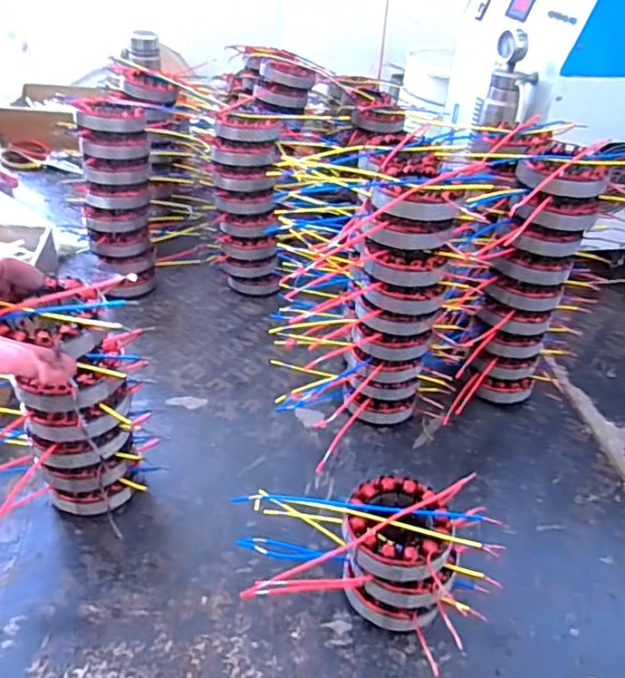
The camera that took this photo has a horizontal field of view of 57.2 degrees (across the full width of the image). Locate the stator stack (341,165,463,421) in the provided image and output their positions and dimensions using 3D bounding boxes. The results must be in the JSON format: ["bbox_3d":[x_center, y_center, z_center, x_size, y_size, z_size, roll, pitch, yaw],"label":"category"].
[{"bbox_3d":[0.087,-0.024,0.605,0.083,0.285,0.079,11,37,9],"label":"stator stack"}]

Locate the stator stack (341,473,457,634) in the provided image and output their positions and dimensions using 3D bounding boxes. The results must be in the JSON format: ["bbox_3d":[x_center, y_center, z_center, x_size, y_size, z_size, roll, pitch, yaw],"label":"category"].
[{"bbox_3d":[0.071,0.180,0.483,0.090,0.098,0.084,16,38,15],"label":"stator stack"}]

